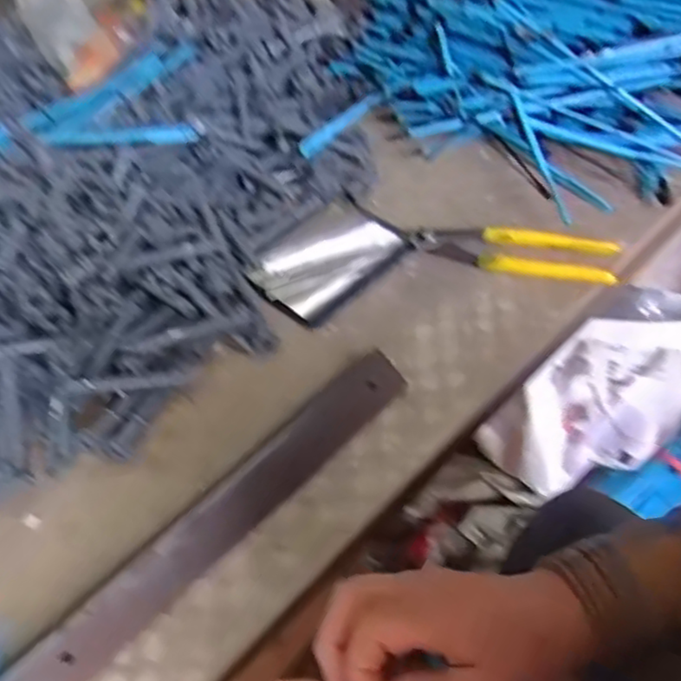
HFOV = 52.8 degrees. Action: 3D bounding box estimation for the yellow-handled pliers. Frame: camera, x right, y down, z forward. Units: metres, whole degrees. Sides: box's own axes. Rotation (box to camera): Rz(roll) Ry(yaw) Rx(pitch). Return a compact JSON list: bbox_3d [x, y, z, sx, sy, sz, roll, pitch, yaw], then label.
[{"bbox_3d":[0.143,-0.075,0.578,0.165,0.017,0.046,12,53,16],"label":"yellow-handled pliers"}]

